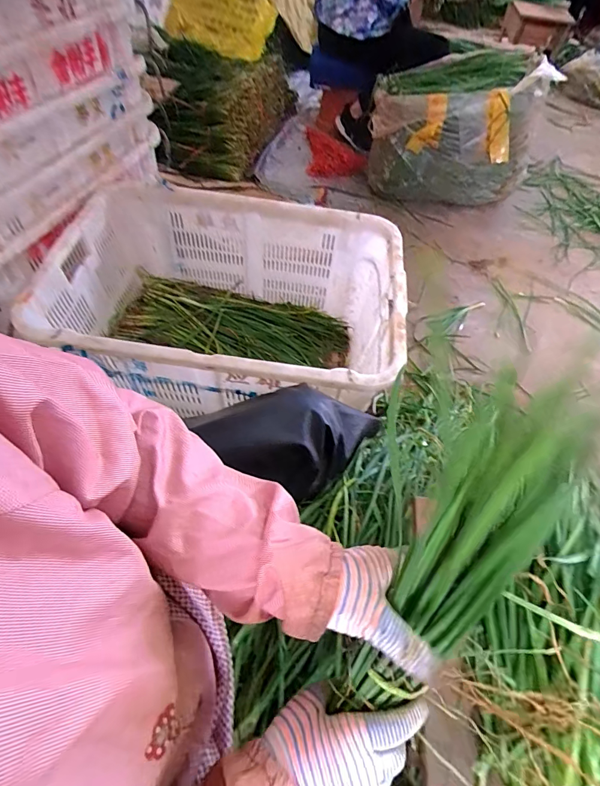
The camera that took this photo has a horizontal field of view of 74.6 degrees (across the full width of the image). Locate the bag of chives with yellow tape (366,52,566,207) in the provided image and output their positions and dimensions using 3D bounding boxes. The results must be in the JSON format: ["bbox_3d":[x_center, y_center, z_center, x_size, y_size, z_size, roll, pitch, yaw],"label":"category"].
[{"bbox_3d":[0.544,-0.966,1.458,0.561,0.383,0.402,0,57,-5],"label":"bag of chives with yellow tape"}]

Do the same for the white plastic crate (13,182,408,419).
[{"bbox_3d":[-0.143,-0.148,0.905,0.661,0.359,0.464,7,57,0],"label":"white plastic crate"}]

